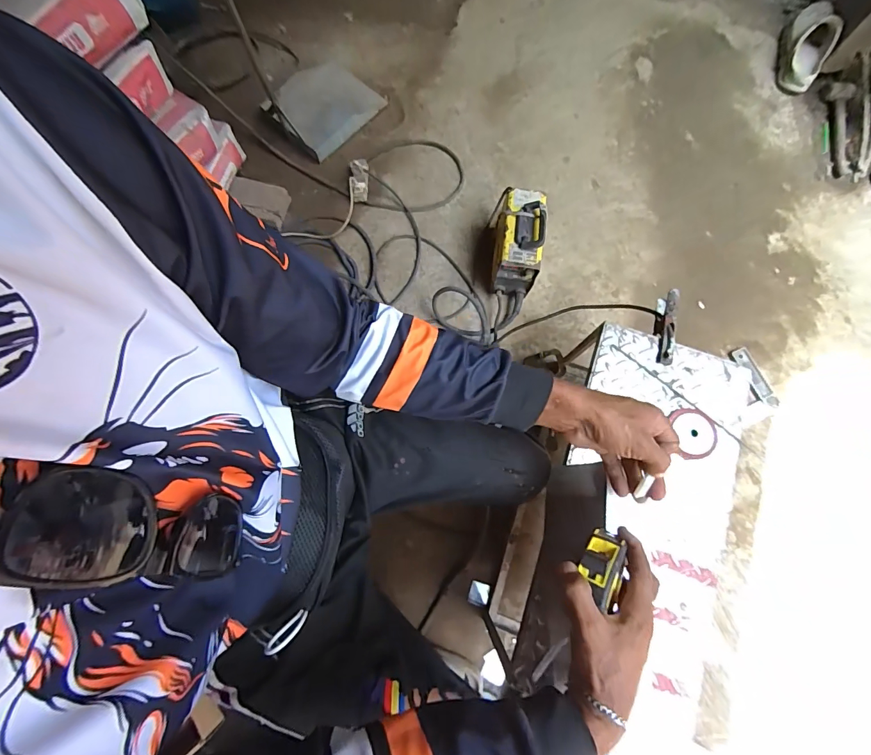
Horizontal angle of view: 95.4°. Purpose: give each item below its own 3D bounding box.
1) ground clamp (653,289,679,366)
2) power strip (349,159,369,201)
[{"bbox_3d":[0.465,-0.097,0.815,0.026,0.068,0.161,16,76,4],"label":"ground clamp"},{"bbox_3d":[-0.225,-0.577,1.158,0.050,0.035,0.114,6,102,1],"label":"power strip"}]

